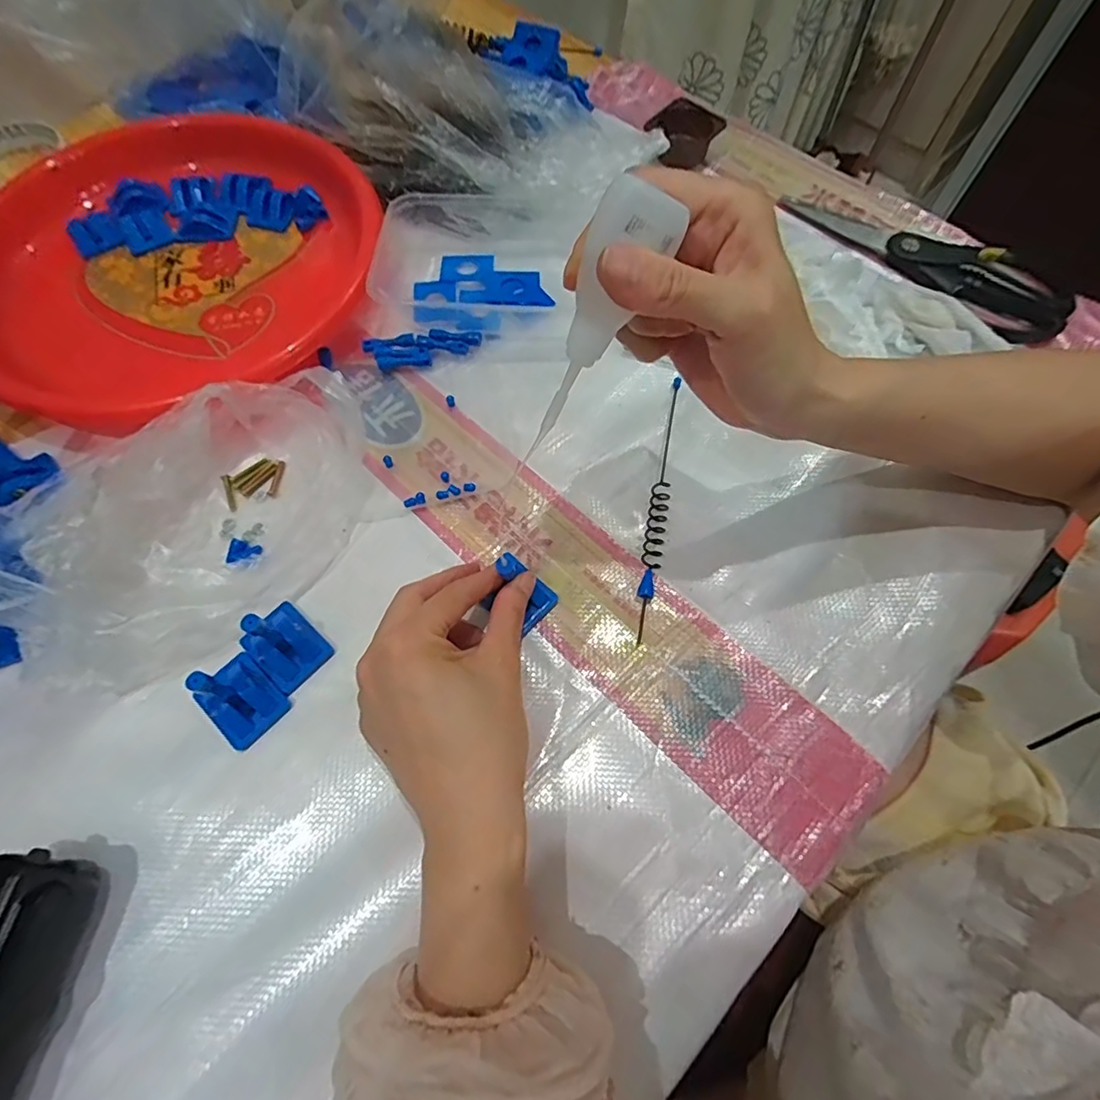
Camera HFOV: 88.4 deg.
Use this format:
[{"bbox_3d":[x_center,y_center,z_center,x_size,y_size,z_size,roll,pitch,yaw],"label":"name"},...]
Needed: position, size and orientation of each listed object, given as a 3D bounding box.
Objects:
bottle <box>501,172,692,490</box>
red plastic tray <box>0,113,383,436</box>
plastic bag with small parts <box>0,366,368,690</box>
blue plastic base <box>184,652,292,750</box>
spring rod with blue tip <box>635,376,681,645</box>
[{"bbox_3d":[0.014,-0.082,0.230,0.022,0.118,0.025,37,35,15],"label":"bottle"},{"bbox_3d":[-0.297,-0.226,0.423,0.290,0.035,0.284,31,70,13],"label":"red plastic tray"},{"bbox_3d":[-0.199,-0.028,0.313,0.202,0.086,0.131,-31,70,-12],"label":"plastic bag with small parts"},{"bbox_3d":[-0.166,0.075,0.291,0.040,0.046,0.034,39,72,16],"label":"blue plastic base"},{"bbox_3d":[0.069,-0.031,0.353,0.012,0.010,0.179,10,67,5],"label":"spring rod with blue tip"}]

